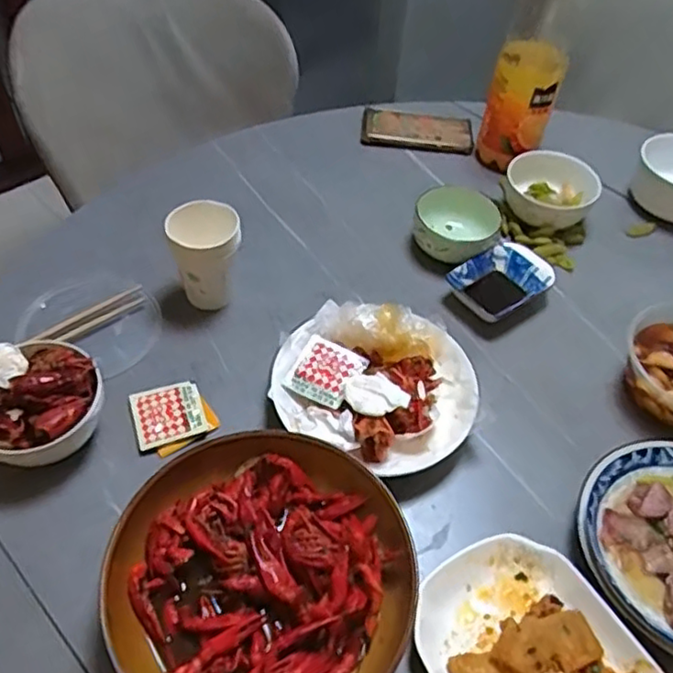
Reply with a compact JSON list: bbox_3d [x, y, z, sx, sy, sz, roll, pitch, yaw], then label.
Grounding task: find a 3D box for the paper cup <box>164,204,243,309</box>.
[{"bbox_3d":[-0.139,-0.084,0.700,0.075,0.110,0.067,-8,52,-11],"label":"paper cup"}]

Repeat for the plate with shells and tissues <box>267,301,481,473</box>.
[{"bbox_3d":[0.039,0.042,0.641,0.198,0.070,0.185,24,53,15],"label":"plate with shells and tissues"}]

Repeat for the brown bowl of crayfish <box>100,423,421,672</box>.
[{"bbox_3d":[-0.057,0.191,0.510,0.227,0.068,0.217,2,50,-3],"label":"brown bowl of crayfish"}]

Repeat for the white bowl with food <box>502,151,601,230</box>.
[{"bbox_3d":[0.271,-0.184,0.848,0.114,0.073,0.104,2,50,-3],"label":"white bowl with food"}]

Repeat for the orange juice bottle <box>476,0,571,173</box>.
[{"bbox_3d":[0.248,-0.343,0.834,0.082,0.278,0.069,19,52,11],"label":"orange juice bottle"}]

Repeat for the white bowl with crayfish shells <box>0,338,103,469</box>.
[{"bbox_3d":[-0.270,0.063,0.586,0.113,0.081,0.109,2,50,-3],"label":"white bowl with crayfish shells"}]

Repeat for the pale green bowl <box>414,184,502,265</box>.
[{"bbox_3d":[0.144,-0.129,0.799,0.103,0.053,0.106,17,51,9],"label":"pale green bowl"}]

